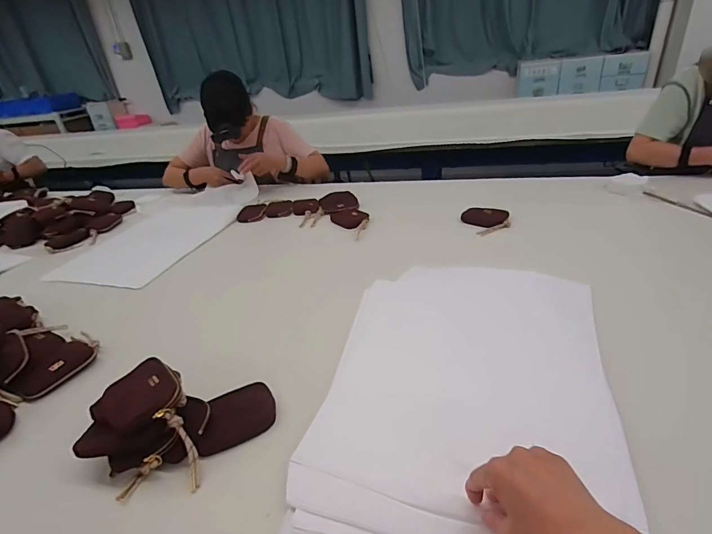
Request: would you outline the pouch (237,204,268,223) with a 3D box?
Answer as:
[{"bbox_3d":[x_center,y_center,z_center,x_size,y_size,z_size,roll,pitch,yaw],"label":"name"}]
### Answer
[{"bbox_3d":[-0.338,-0.176,1.276,0.086,0.014,0.122,-7,29,-1],"label":"pouch"}]

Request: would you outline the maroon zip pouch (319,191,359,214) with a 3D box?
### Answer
[{"bbox_3d":[-0.059,-0.214,1.267,0.122,0.015,0.177,-8,29,-3],"label":"maroon zip pouch"}]

